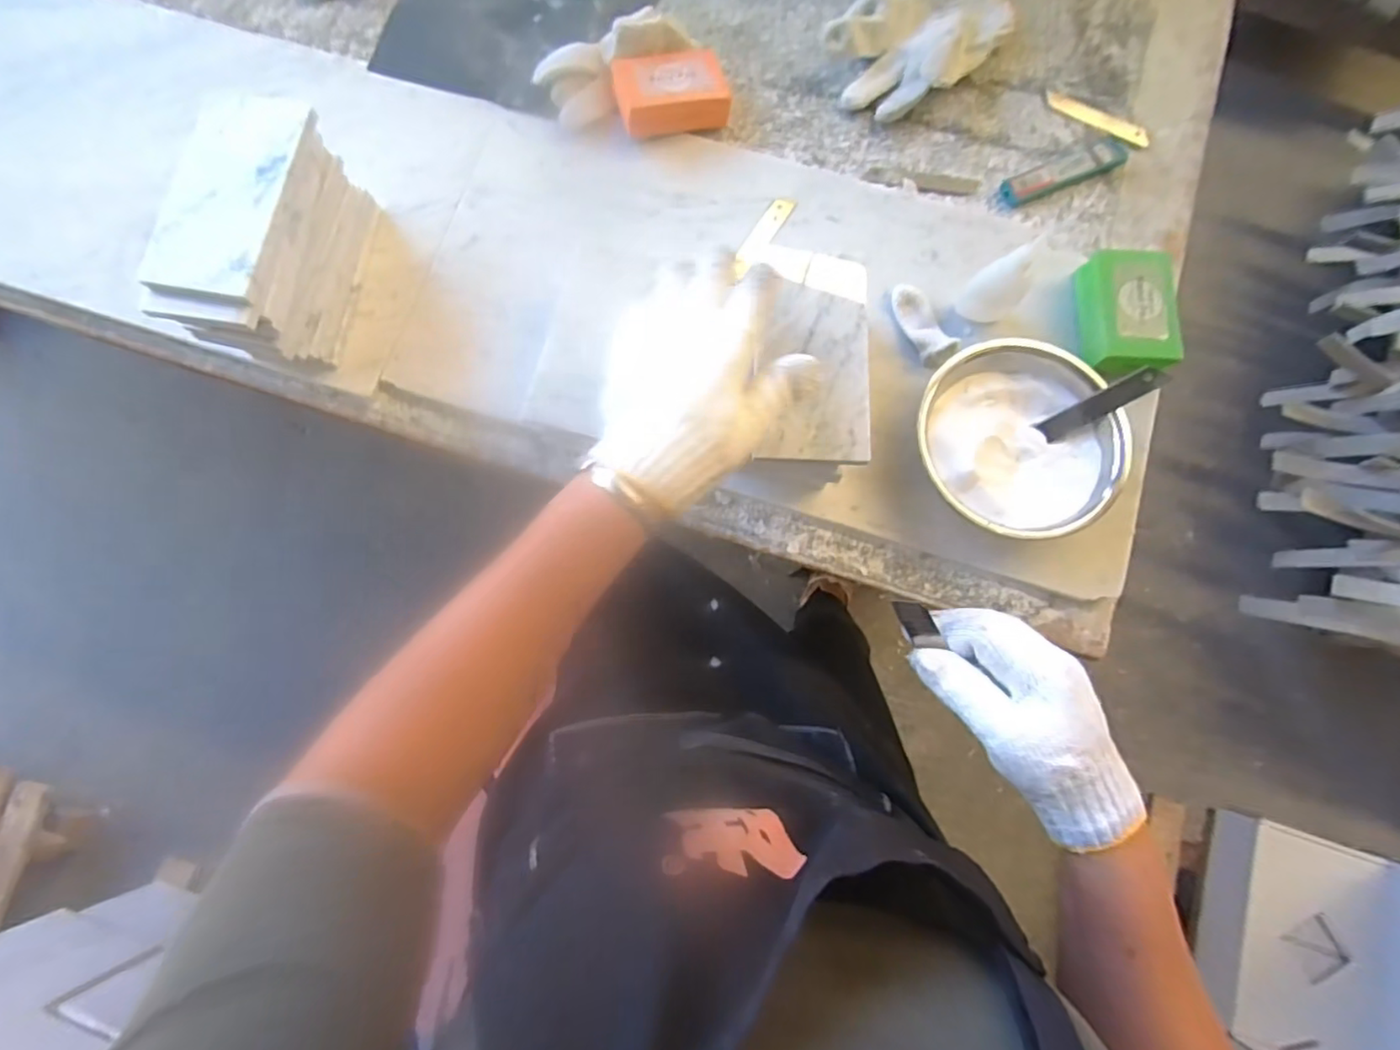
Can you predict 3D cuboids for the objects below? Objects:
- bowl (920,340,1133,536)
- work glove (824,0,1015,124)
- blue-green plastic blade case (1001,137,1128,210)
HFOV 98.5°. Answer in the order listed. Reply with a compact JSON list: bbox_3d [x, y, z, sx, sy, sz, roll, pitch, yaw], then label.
[{"bbox_3d":[0.237,-0.062,0.457,0.138,0.047,0.144,0,79,0],"label":"bowl"},{"bbox_3d":[0.201,-0.437,0.535,0.182,0.033,0.112,-35,81,-6],"label":"work glove"},{"bbox_3d":[0.313,-0.305,0.521,0.111,0.012,0.030,-23,80,-4],"label":"blue-green plastic blade case"}]

